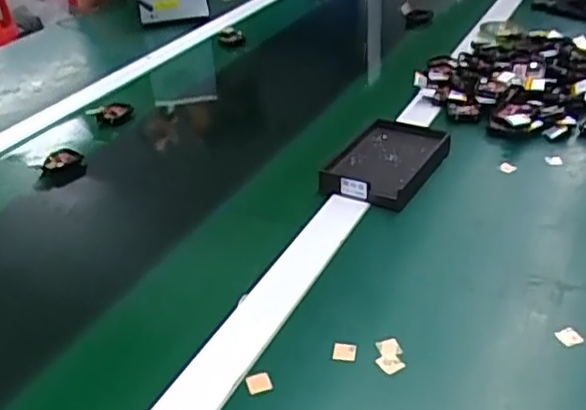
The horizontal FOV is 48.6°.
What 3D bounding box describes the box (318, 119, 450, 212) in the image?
[{"bbox_3d":[0.097,-0.047,0.672,0.099,0.021,0.138,16,38,28],"label":"box"}]

